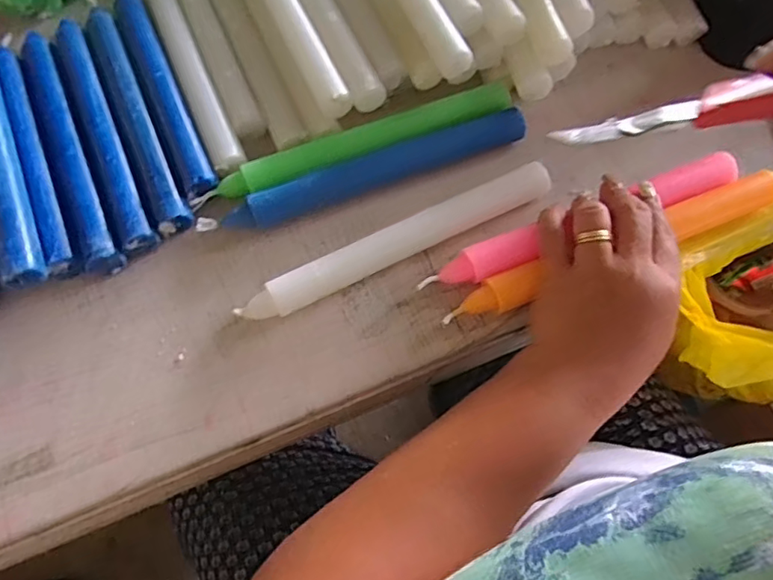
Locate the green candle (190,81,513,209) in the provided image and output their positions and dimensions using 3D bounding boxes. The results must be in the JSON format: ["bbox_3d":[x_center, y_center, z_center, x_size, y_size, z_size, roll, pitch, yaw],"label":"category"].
[{"bbox_3d":[-0.018,-0.099,0.368,0.217,0.015,0.024,-22,69,-10],"label":"green candle"}]

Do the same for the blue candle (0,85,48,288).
[{"bbox_3d":[-0.243,-0.087,0.346,0.019,0.022,0.198,-23,69,-10],"label":"blue candle"}]

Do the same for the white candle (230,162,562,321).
[{"bbox_3d":[0.010,-0.030,0.343,0.204,0.028,0.021,-25,69,-11],"label":"white candle"}]

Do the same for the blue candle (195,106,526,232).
[{"bbox_3d":[-0.012,-0.078,0.363,0.219,0.021,0.026,-22,69,-10],"label":"blue candle"}]

